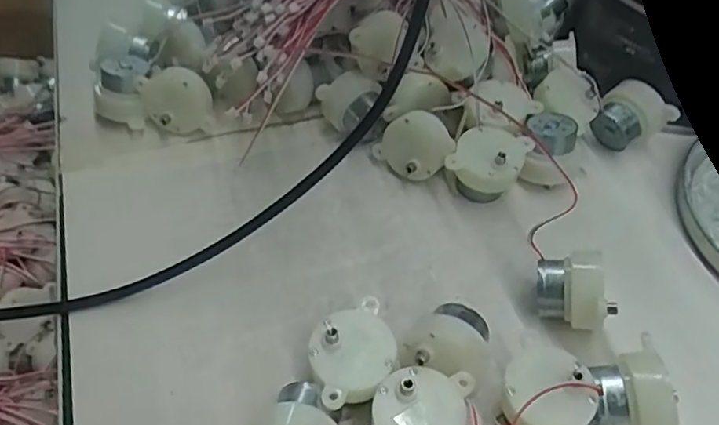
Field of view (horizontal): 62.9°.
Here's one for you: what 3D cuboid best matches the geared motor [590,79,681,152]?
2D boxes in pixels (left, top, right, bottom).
[{"bbox_3d":[0.139,-0.047,0.306,0.026,0.031,0.032,-29,58,-22],"label":"geared motor"}]

